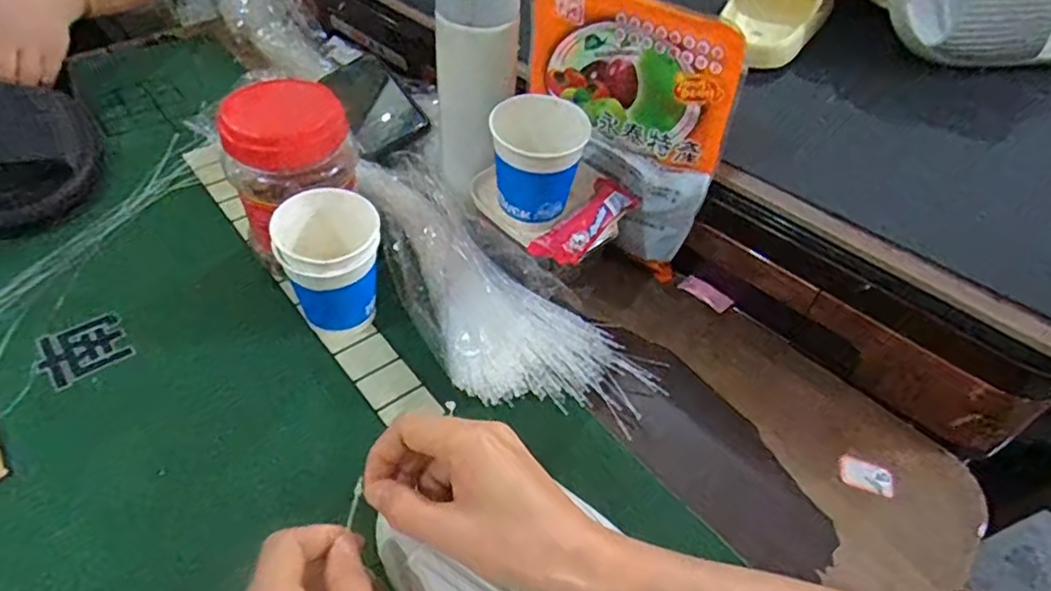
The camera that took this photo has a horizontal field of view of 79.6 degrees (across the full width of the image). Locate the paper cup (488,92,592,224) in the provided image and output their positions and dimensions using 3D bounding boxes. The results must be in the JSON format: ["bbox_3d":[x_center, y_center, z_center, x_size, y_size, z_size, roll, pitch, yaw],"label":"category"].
[{"bbox_3d":[0.008,-0.102,0.470,0.066,0.076,0.064,2,47,-3],"label":"paper cup"}]

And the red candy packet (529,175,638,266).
[{"bbox_3d":[0.048,-0.061,0.483,0.036,0.020,0.113,28,51,20],"label":"red candy packet"}]

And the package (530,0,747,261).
[{"bbox_3d":[0.071,-0.128,0.508,0.169,0.222,0.022,33,53,24],"label":"package"}]

